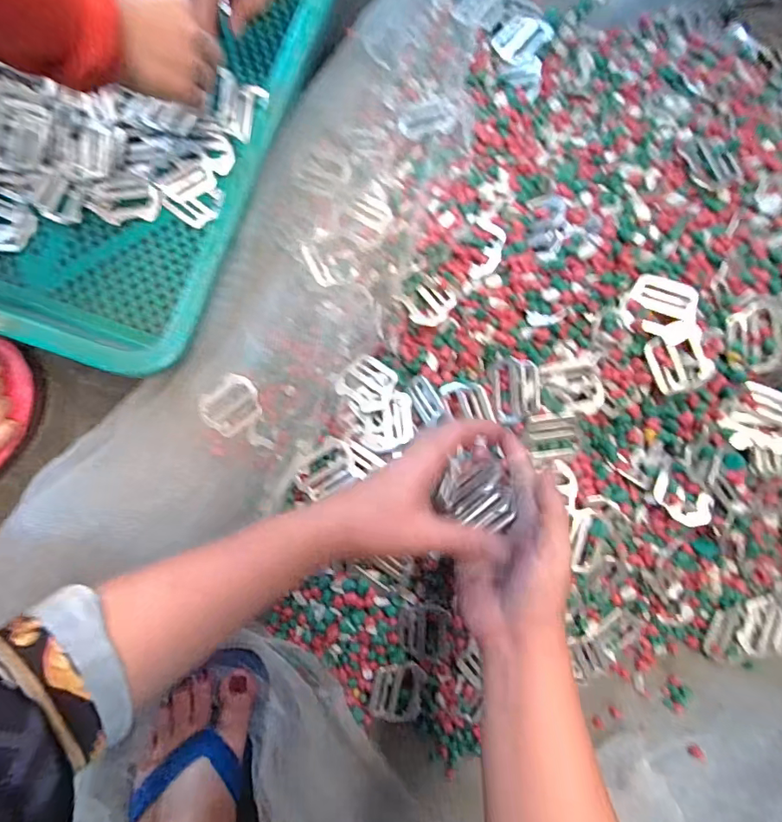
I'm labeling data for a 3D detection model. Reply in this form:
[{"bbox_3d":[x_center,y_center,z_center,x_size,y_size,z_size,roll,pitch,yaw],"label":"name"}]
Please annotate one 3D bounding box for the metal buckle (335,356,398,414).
[{"bbox_3d":[-0.021,-0.025,0.469,0.054,0.008,0.047,33,81,21],"label":"metal buckle"}]

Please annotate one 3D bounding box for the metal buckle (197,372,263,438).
[{"bbox_3d":[-0.152,-0.005,0.467,0.056,0.006,0.049,-32,89,-7],"label":"metal buckle"}]

